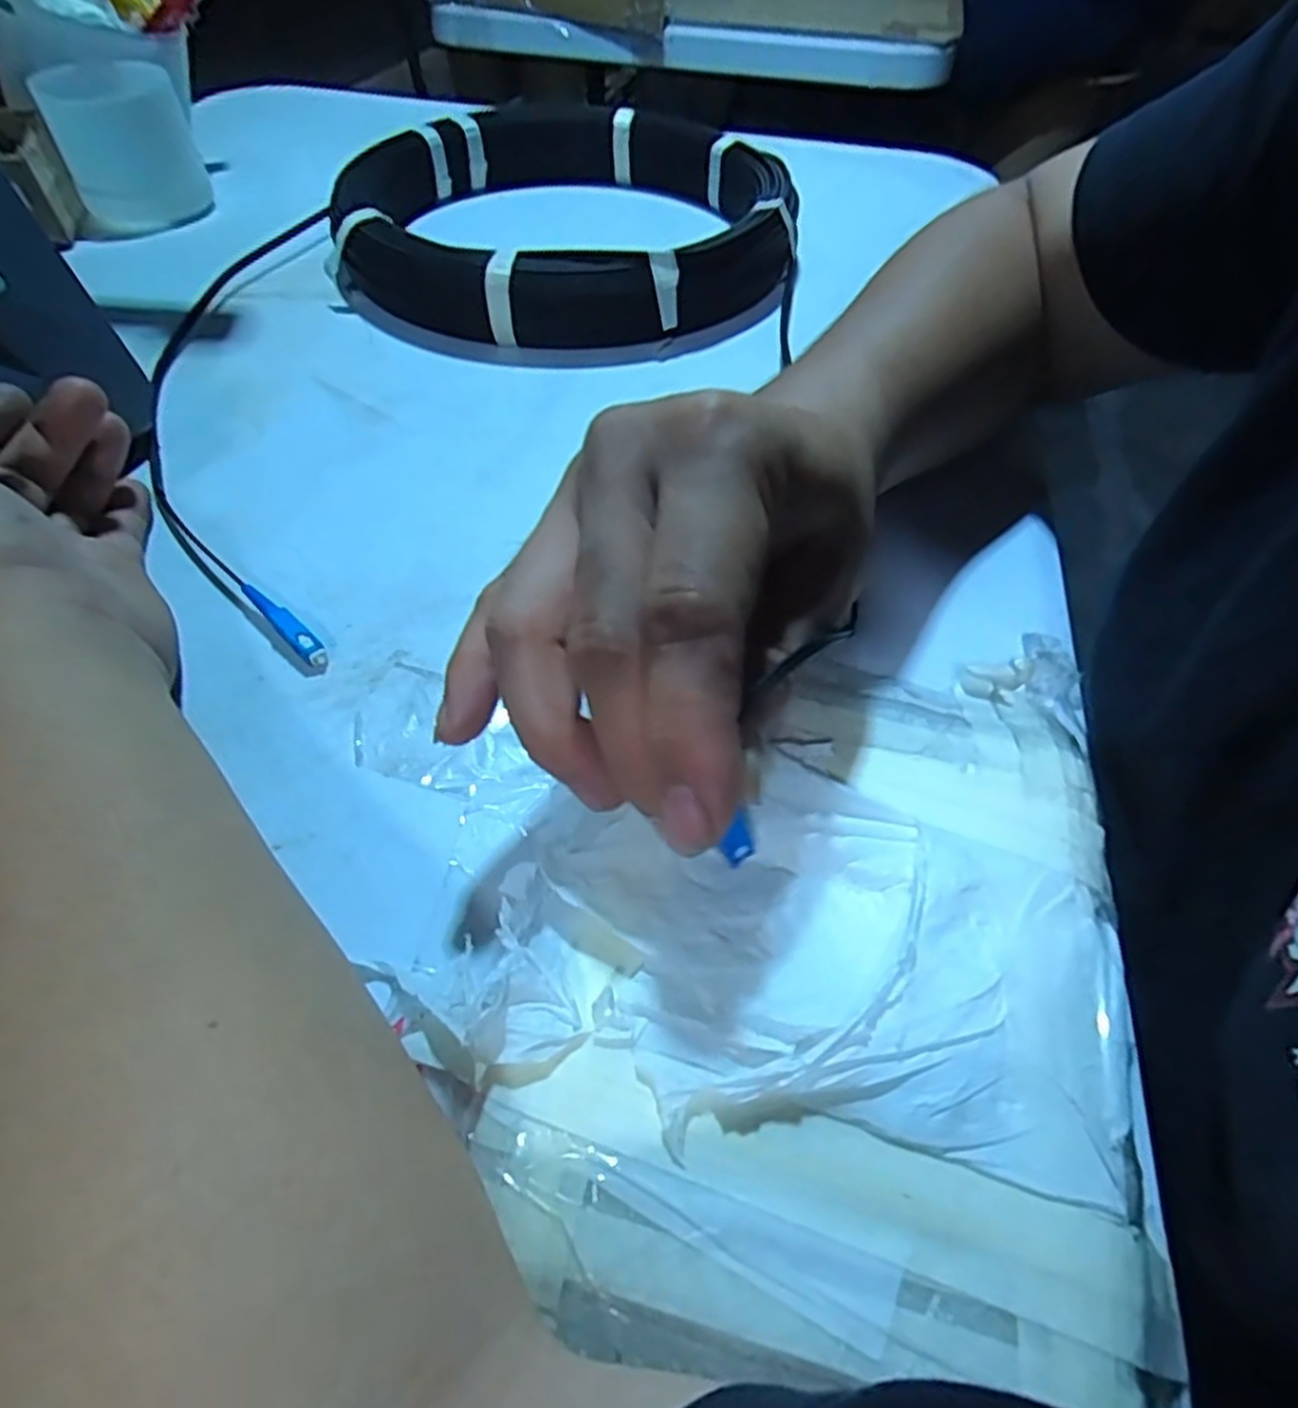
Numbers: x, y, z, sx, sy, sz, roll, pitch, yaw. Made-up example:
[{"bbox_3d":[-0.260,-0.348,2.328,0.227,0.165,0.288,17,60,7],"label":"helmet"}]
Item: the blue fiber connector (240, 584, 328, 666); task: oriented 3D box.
[{"bbox_3d":[-0.138,-0.030,0.283,0.044,0.010,0.008,35,59,23],"label":"blue fiber connector"}]

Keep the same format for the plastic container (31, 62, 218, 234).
[{"bbox_3d":[-0.342,-0.362,0.493,0.078,0.079,0.066,-21,55,-17],"label":"plastic container"}]

